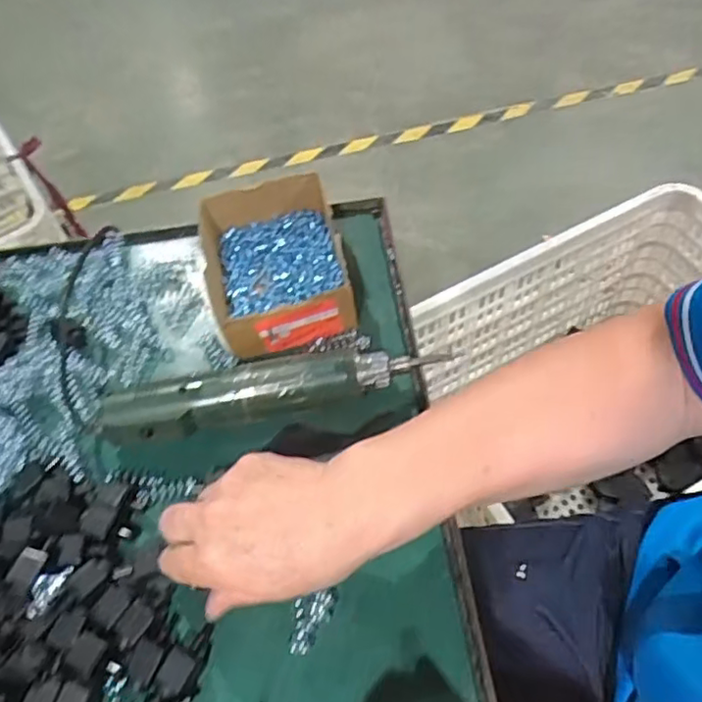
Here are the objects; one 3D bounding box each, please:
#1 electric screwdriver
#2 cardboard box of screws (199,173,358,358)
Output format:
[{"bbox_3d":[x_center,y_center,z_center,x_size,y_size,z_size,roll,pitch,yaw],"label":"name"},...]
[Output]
[{"bbox_3d":[-0.056,0.030,0.449,0.238,0.032,0.042,-10,56,-2],"label":"electric screwdriver"},{"bbox_3d":[-0.063,-0.072,0.509,0.110,0.048,0.145,-12,56,-3],"label":"cardboard box of screws"}]

